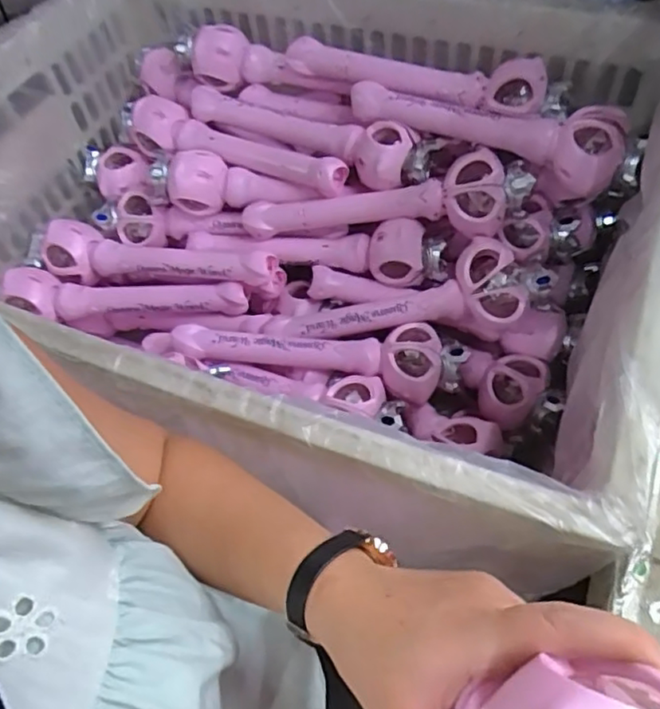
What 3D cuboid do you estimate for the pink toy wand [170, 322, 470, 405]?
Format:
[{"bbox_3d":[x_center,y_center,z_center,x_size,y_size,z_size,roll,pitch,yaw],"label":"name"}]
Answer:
[{"bbox_3d":[-0.013,0.001,0.765,0.360,0.059,0.085,5,56,9],"label":"pink toy wand"}]

